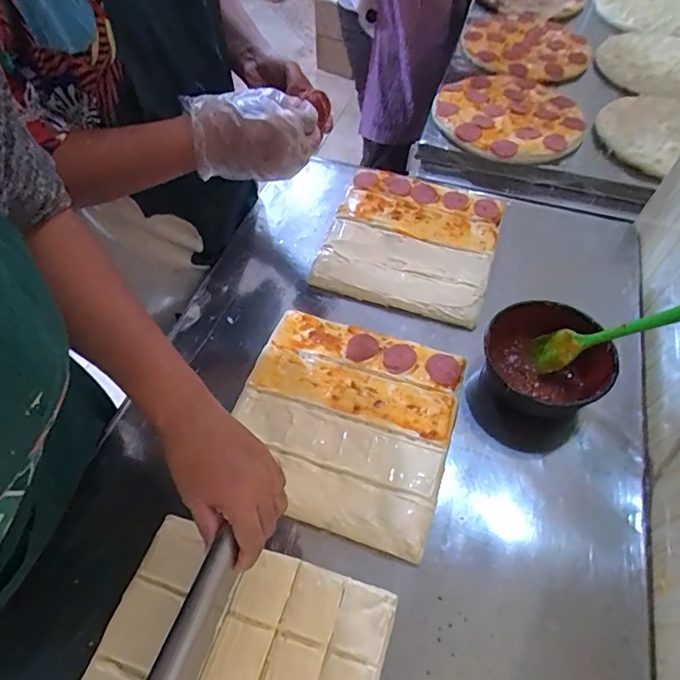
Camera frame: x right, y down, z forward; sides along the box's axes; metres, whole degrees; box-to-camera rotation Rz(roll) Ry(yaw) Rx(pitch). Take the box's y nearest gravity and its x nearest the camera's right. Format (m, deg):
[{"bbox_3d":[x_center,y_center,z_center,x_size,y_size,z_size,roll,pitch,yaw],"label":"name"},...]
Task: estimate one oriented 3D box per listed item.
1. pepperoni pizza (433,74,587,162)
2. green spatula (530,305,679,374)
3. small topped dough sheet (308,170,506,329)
[{"bbox_3d":[0.327,-0.441,0.918,0.272,0.039,0.291,15,53,6],"label":"pepperoni pizza"},{"bbox_3d":[0.308,-0.015,0.493,0.017,0.242,0.051,33,58,-21],"label":"green spatula"},{"bbox_3d":[0.107,-0.149,0.713,0.241,0.033,0.239,16,60,11],"label":"small topped dough sheet"}]

